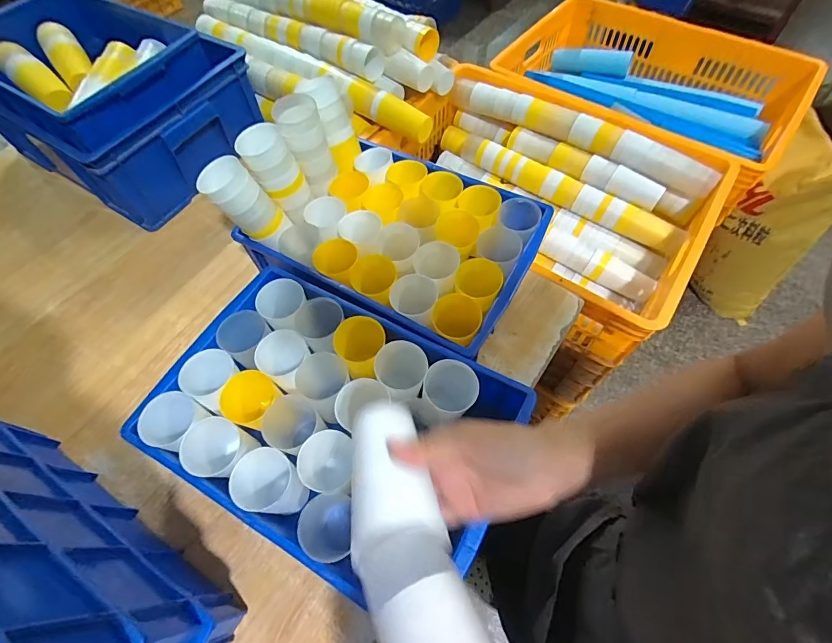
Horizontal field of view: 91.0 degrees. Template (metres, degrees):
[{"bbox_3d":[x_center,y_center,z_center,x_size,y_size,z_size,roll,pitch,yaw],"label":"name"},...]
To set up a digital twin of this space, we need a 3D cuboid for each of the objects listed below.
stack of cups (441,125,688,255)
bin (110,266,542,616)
[{"bbox_3d":[0.299,-0.316,0.936,0.600,0.065,0.085,34,67,19],"label":"stack of cups"},{"bbox_3d":[-0.096,0.129,0.513,0.397,0.122,0.270,25,64,15],"label":"bin"}]

